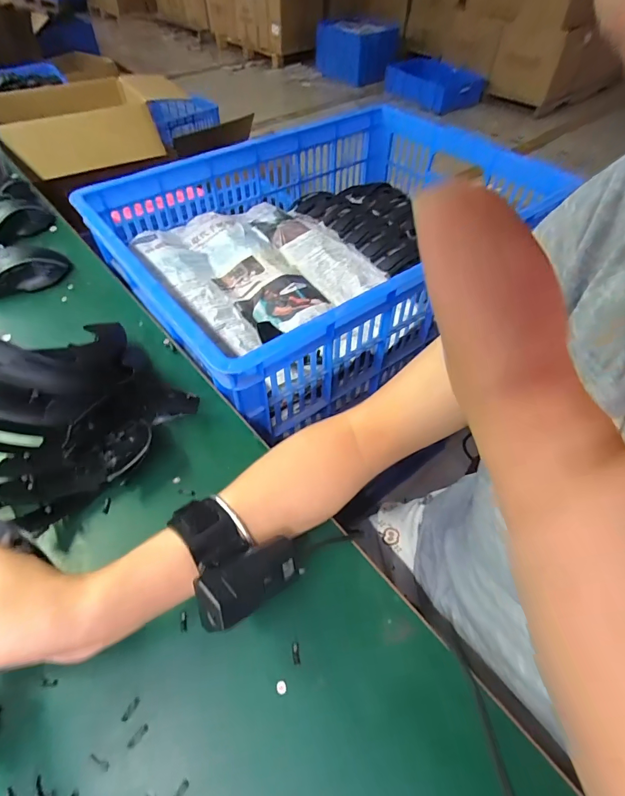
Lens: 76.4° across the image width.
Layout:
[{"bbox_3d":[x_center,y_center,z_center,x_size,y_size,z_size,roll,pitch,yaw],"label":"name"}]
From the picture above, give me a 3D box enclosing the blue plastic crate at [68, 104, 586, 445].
[{"bbox_3d":[0.054,-0.278,0.708,0.729,0.209,0.464,-32,59,-23],"label":"blue plastic crate"}]

